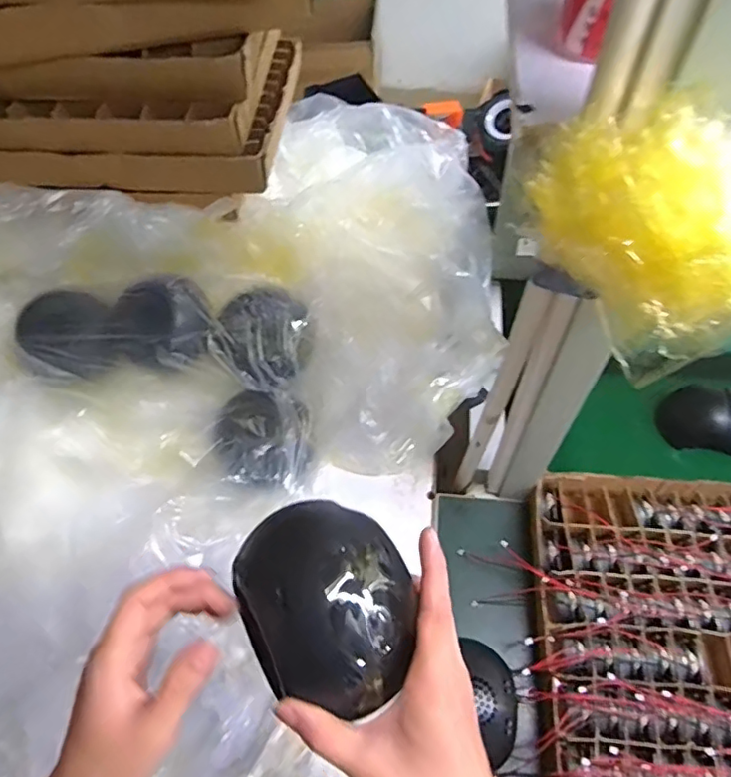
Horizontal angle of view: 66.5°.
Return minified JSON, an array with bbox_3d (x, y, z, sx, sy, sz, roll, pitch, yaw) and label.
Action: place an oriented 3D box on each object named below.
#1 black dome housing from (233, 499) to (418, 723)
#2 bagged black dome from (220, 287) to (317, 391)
[{"bbox_3d":[-0.024,0.118,0.319,0.096,0.046,0.118,-26,60,-12],"label":"black dome housing"},{"bbox_3d":[-0.124,-0.070,0.718,0.118,0.062,0.118,-20,59,-8],"label":"bagged black dome"}]

